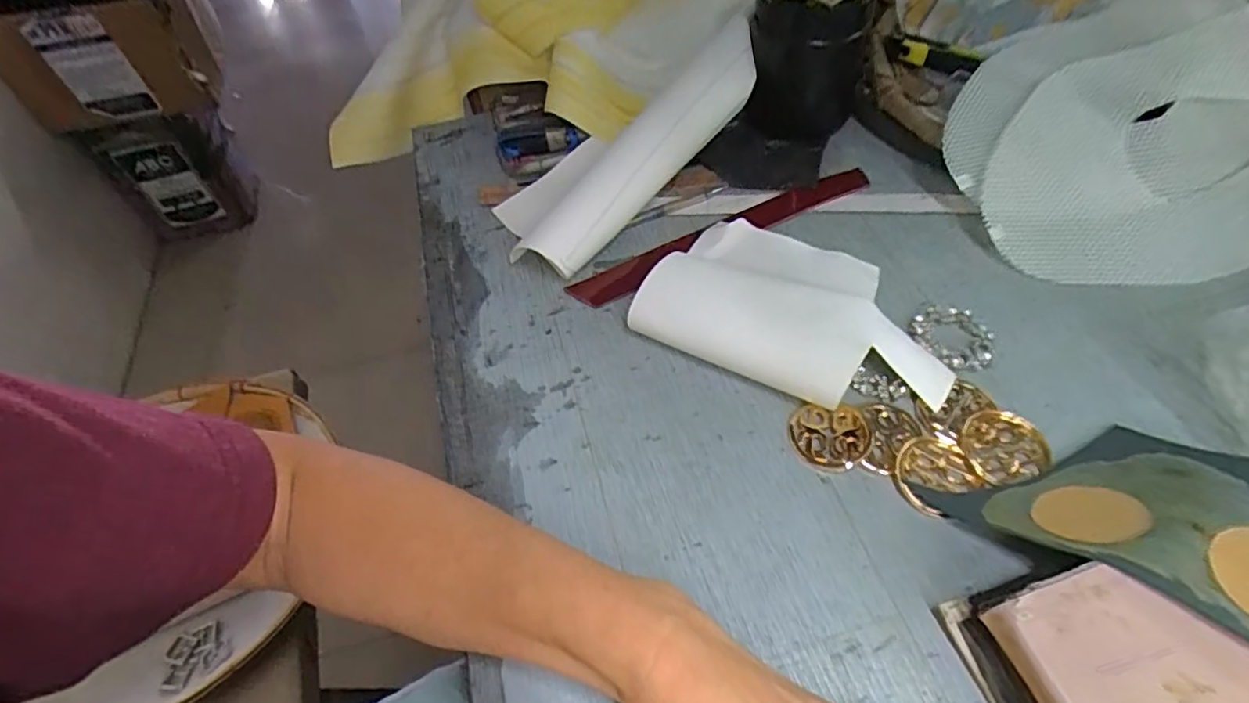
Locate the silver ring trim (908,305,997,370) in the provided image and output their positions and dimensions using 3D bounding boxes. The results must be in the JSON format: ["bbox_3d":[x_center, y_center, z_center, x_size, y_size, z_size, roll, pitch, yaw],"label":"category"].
[{"bbox_3d":[0.212,-0.010,0.387,0.050,0.009,0.052,-2,53,3],"label":"silver ring trim"}]

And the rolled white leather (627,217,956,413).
[{"bbox_3d":[0.116,-0.033,0.392,0.185,0.027,0.126,24,58,21],"label":"rolled white leather"}]

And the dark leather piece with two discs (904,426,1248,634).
[{"bbox_3d":[0.260,0.076,0.290,0.104,0.023,0.172,-38,38,-28],"label":"dark leather piece with two discs"}]

